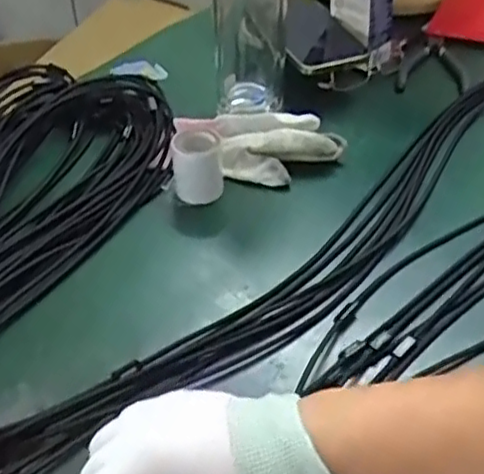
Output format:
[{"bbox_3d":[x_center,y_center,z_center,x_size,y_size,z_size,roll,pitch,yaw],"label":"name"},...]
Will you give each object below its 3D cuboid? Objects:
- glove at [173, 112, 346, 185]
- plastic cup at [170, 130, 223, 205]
[{"bbox_3d":[0.012,-0.086,0.617,0.149,0.030,0.084,11,44,12],"label":"glove"},{"bbox_3d":[-0.038,-0.059,0.573,0.041,0.044,0.042,-5,43,-5],"label":"plastic cup"}]

